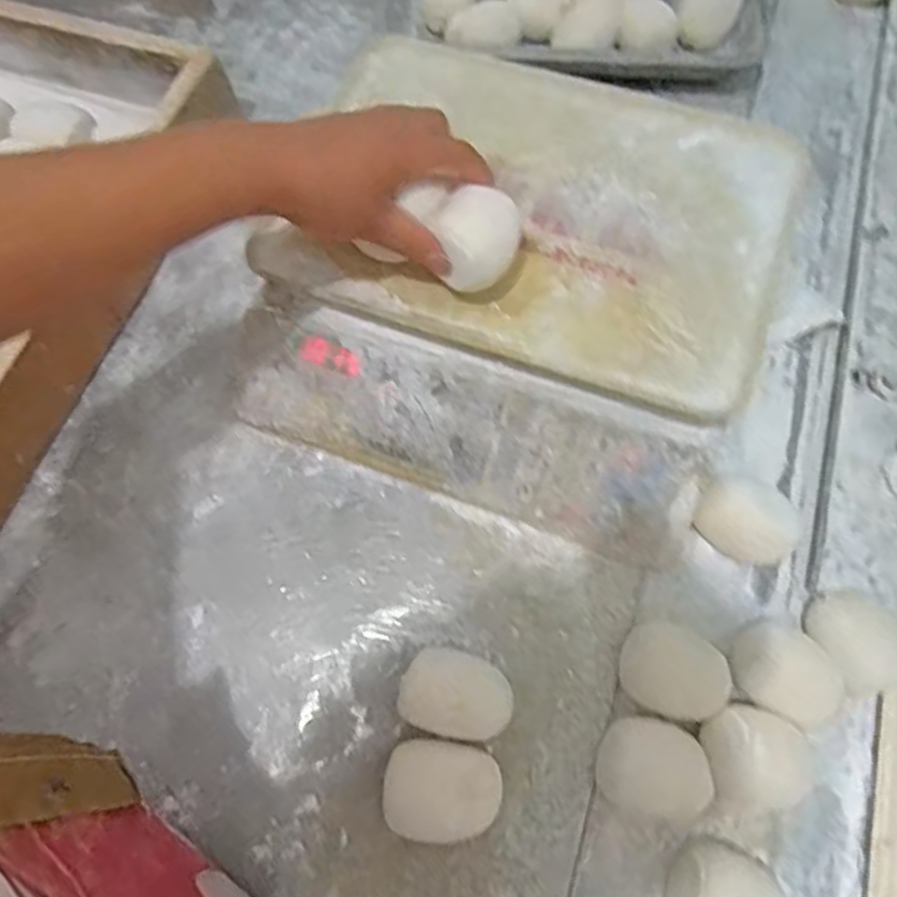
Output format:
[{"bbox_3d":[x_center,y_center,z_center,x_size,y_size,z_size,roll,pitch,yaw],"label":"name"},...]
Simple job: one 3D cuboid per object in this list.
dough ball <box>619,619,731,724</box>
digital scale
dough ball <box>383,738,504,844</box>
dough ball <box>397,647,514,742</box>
[{"bbox_3d":[0.142,0.141,0.431,0.061,0.029,0.052,22,71,10],"label":"dough ball"},{"bbox_3d":[0.045,-0.119,0.494,0.340,0.104,0.311,21,71,9],"label":"digital scale"},{"bbox_3d":[-0.003,0.205,0.409,0.066,0.031,0.051,4,69,3],"label":"dough ball"},{"bbox_3d":[0.005,0.154,0.423,0.066,0.041,0.047,15,70,7],"label":"dough ball"}]

